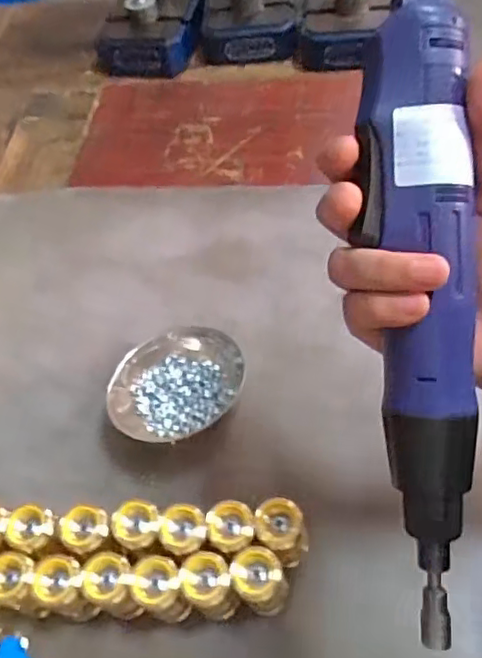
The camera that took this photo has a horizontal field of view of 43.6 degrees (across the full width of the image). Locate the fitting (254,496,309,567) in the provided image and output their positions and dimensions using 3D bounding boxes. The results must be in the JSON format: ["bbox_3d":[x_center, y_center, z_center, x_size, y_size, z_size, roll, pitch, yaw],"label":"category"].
[{"bbox_3d":[0.028,0.135,0.401,0.039,0.039,0.033,31,65,25],"label":"fitting"}]

